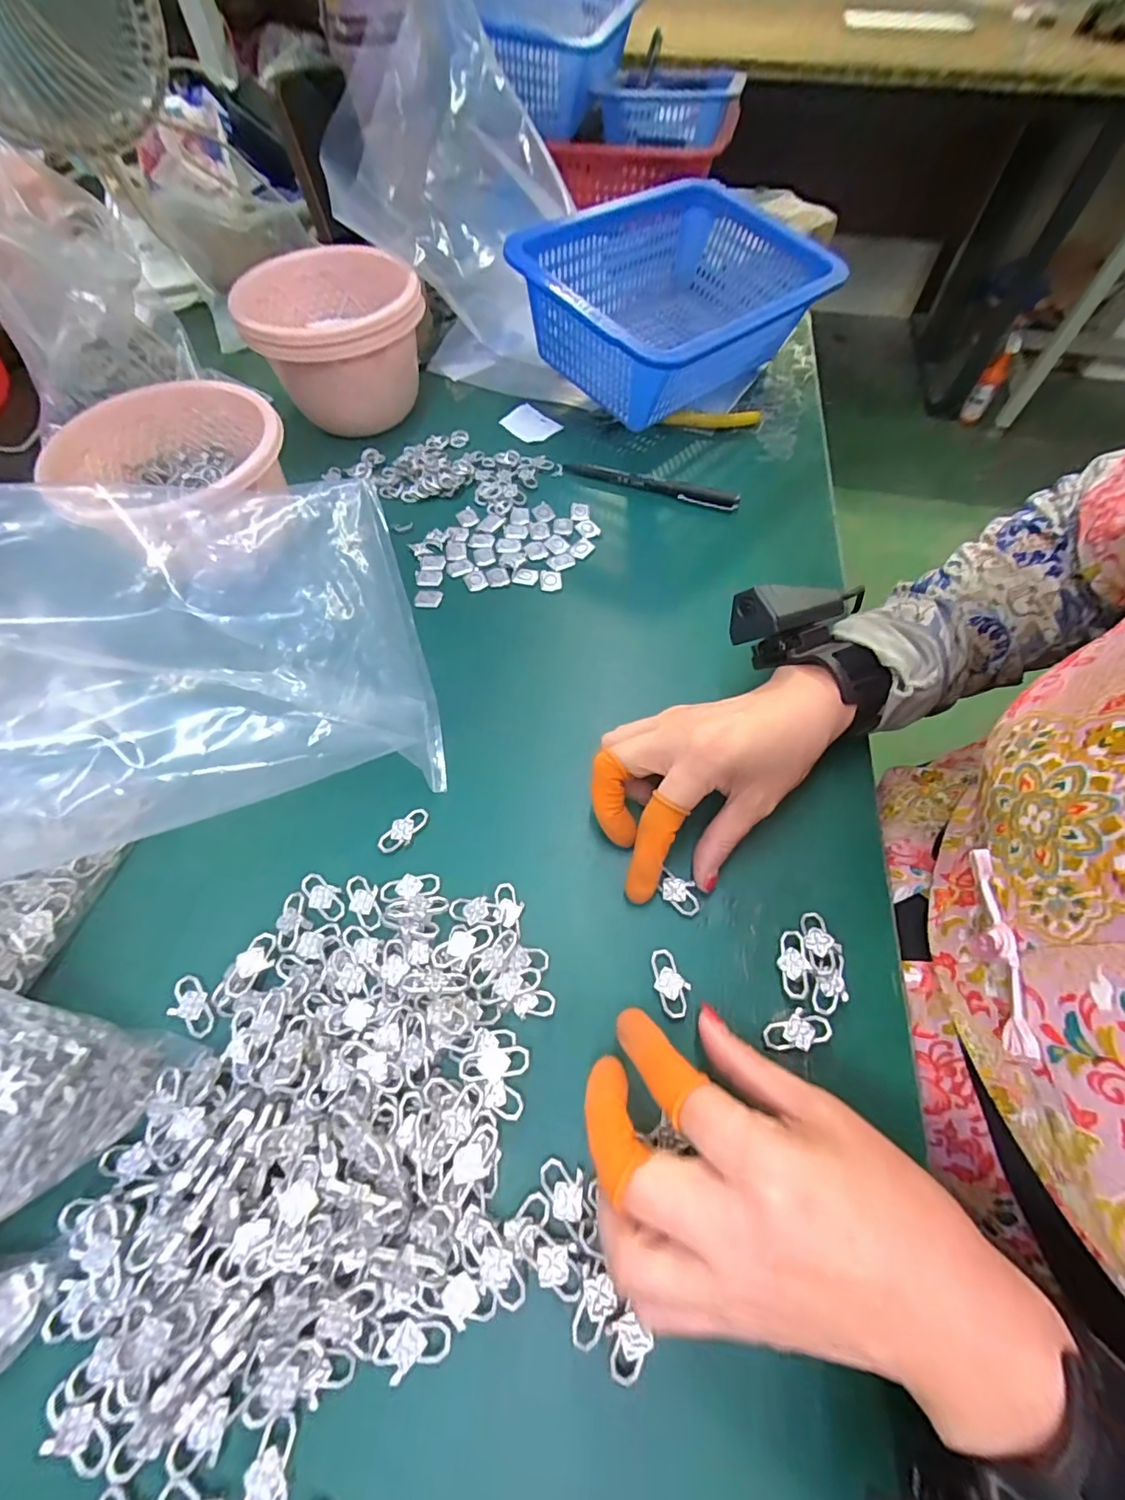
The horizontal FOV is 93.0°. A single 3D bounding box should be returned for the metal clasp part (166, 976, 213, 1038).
[{"bbox_3d":[-0.183,0.127,0.264,0.031,0.004,0.017,36,67,19],"label":"metal clasp part"}]

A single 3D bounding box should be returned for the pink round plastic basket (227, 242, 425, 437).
[{"bbox_3d":[-0.194,-0.356,0.476,0.139,0.102,0.137,0,61,1],"label":"pink round plastic basket"}]

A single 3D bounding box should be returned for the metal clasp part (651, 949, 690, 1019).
[{"bbox_3d":[0.053,0.116,0.266,0.015,0.007,0.031,-20,63,-10],"label":"metal clasp part"}]

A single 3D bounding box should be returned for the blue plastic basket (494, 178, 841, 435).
[{"bbox_3d":[0.102,-0.408,0.495,0.284,0.114,0.208,-40,68,-19],"label":"blue plastic basket"}]

